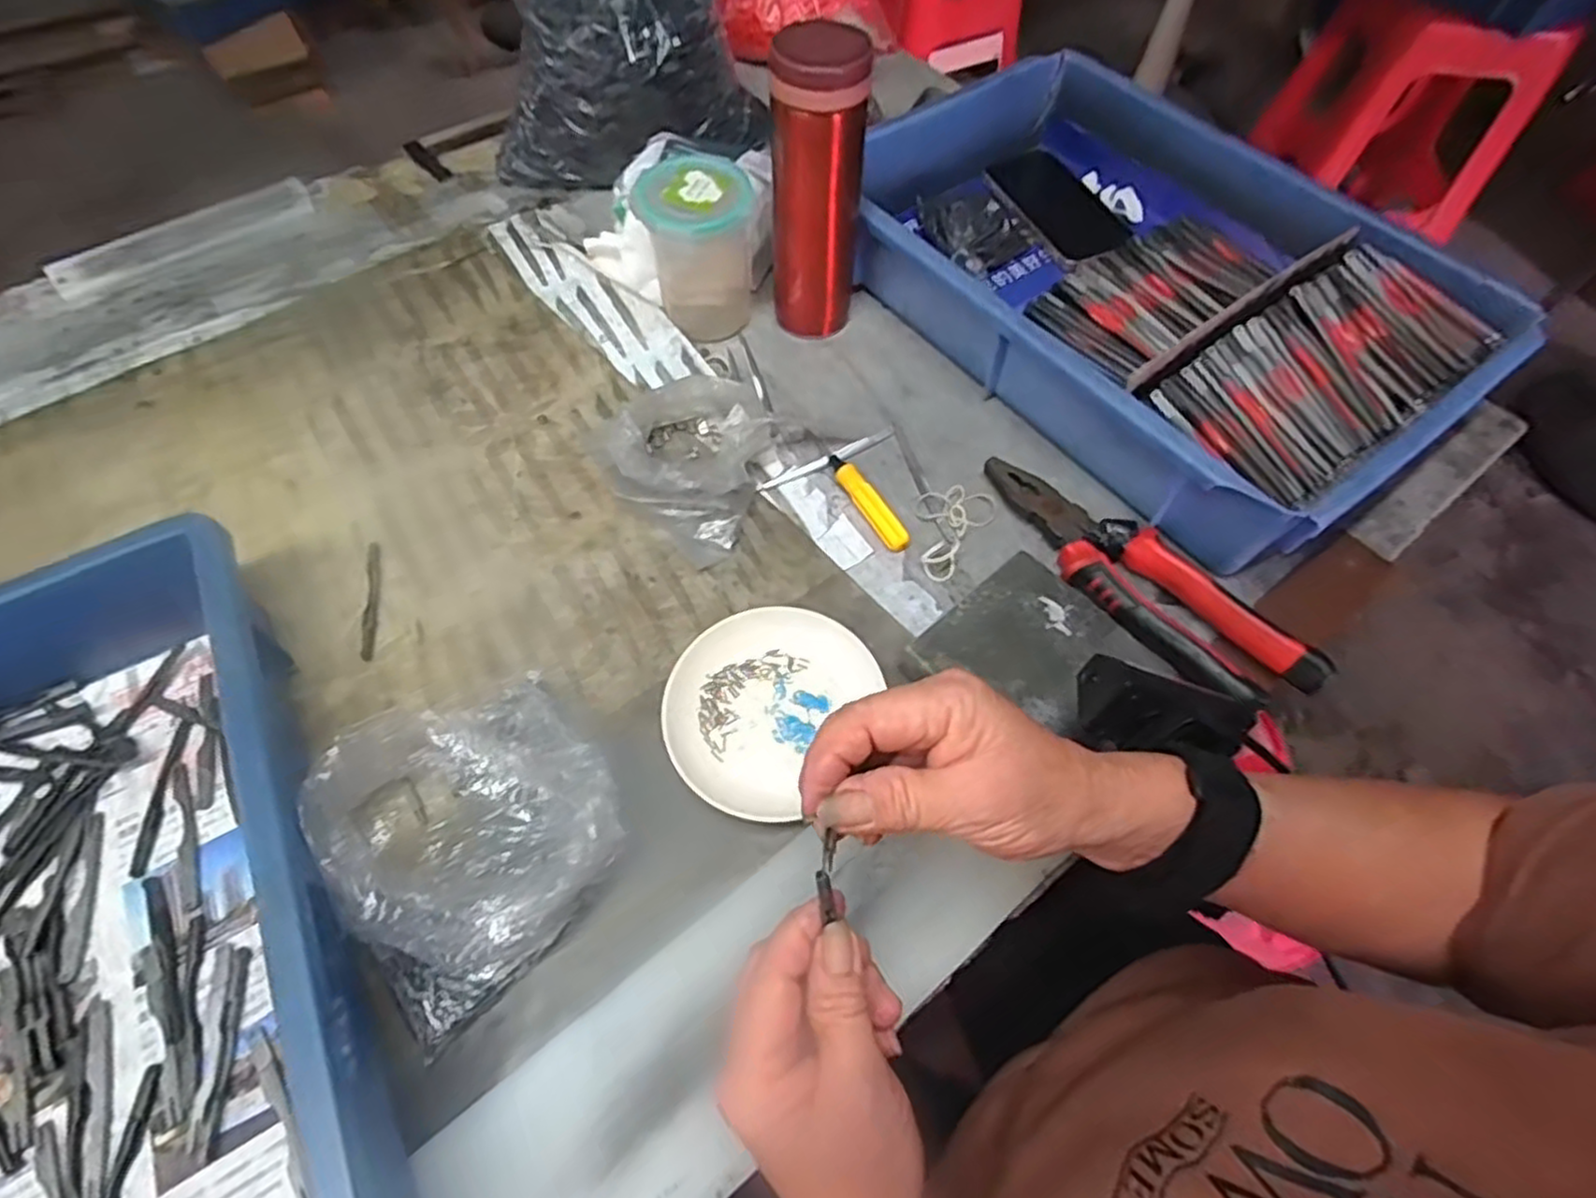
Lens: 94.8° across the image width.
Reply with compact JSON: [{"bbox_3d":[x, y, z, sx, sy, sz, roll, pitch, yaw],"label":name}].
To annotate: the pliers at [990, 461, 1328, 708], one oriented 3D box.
[{"bbox_3d":[0.202,-0.017,0.446,0.053,0.027,0.219,-36,67,-19],"label":"pliers"}]

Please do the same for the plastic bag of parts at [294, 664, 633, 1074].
[{"bbox_3d":[-0.158,0.109,0.355,0.124,0.049,0.138,-33,66,-18],"label":"plastic bag of parts"}]

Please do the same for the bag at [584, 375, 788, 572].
[{"bbox_3d":[-0.084,-0.105,0.484,0.122,0.046,0.140,14,61,7],"label":"bag"}]

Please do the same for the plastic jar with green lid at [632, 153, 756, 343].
[{"bbox_3d":[-0.071,-0.247,0.531,0.077,0.108,0.069,-21,63,-12],"label":"plastic jar with green lid"}]

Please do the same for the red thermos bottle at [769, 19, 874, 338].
[{"bbox_3d":[0.015,-0.276,0.506,0.057,0.186,0.054,11,61,5],"label":"red thermos bottle"}]

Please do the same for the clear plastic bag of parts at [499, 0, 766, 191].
[{"bbox_3d":[-0.147,-0.452,0.586,0.150,0.197,0.197,41,68,20],"label":"clear plastic bag of parts"}]

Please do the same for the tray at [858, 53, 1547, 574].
[{"bbox_3d":[0.242,-0.234,0.545,0.287,0.088,0.432,-34,66,-18],"label":"tray"}]

